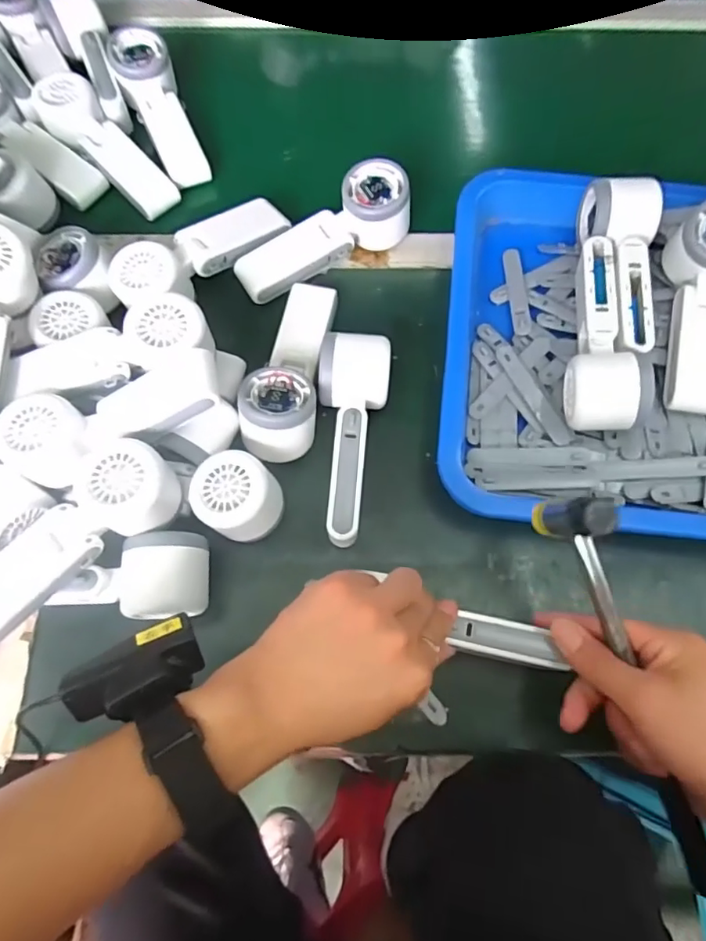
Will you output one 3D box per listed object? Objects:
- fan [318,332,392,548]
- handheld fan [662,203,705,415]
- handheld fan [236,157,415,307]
[{"bbox_3d":[-0.002,-0.024,0.420,0.052,0.057,0.157,4,70,2],"label":"fan"},{"bbox_3d":[0.284,-0.128,0.446,0.056,0.046,0.171,8,87,3],"label":"handheld fan"},{"bbox_3d":[-0.025,-0.204,0.481,0.158,0.059,0.055,-31,73,-11],"label":"handheld fan"}]

